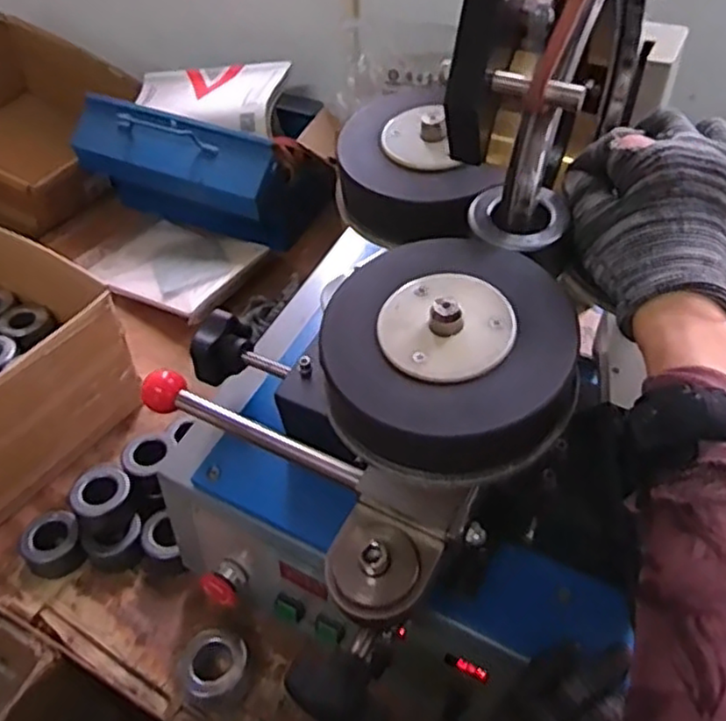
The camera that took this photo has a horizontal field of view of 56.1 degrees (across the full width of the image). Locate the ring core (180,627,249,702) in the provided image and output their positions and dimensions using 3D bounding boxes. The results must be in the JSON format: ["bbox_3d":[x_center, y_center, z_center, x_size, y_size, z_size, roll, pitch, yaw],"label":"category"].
[{"bbox_3d":[-0.135,0.280,0.627,0.059,0.039,0.057,-1,45,1],"label":"ring core"}]

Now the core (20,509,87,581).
[{"bbox_3d":[-0.326,0.193,0.719,0.058,0.041,0.058,-30,51,-25],"label":"core"}]

